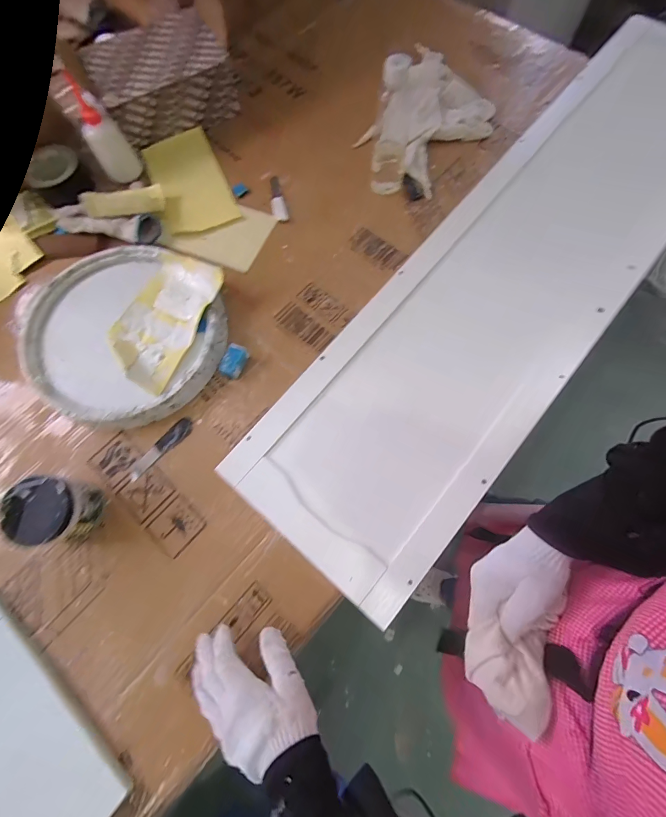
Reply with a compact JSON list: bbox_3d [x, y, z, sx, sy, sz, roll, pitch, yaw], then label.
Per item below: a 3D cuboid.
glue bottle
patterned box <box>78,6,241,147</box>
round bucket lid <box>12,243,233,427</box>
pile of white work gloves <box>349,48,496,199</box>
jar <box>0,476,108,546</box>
[{"bbox_3d":[-0.398,-0.478,0.628,0.065,0.156,0.036,-34,55,-10],"label":"glue bottle"},{"bbox_3d":[-0.316,-0.608,0.682,0.235,0.126,0.152,-31,74,-7],"label":"patterned box"},{"bbox_3d":[-0.323,-0.114,0.566,0.297,0.040,0.273,0,73,0],"label":"round bucket lid"},{"bbox_3d":[0.168,-0.541,0.672,0.198,0.095,0.295,39,78,13],"label":"pile of white work gloves"},{"bbox_3d":[-0.355,0.129,0.465,0.077,0.088,0.075,-1,72,3],"label":"jar"}]

